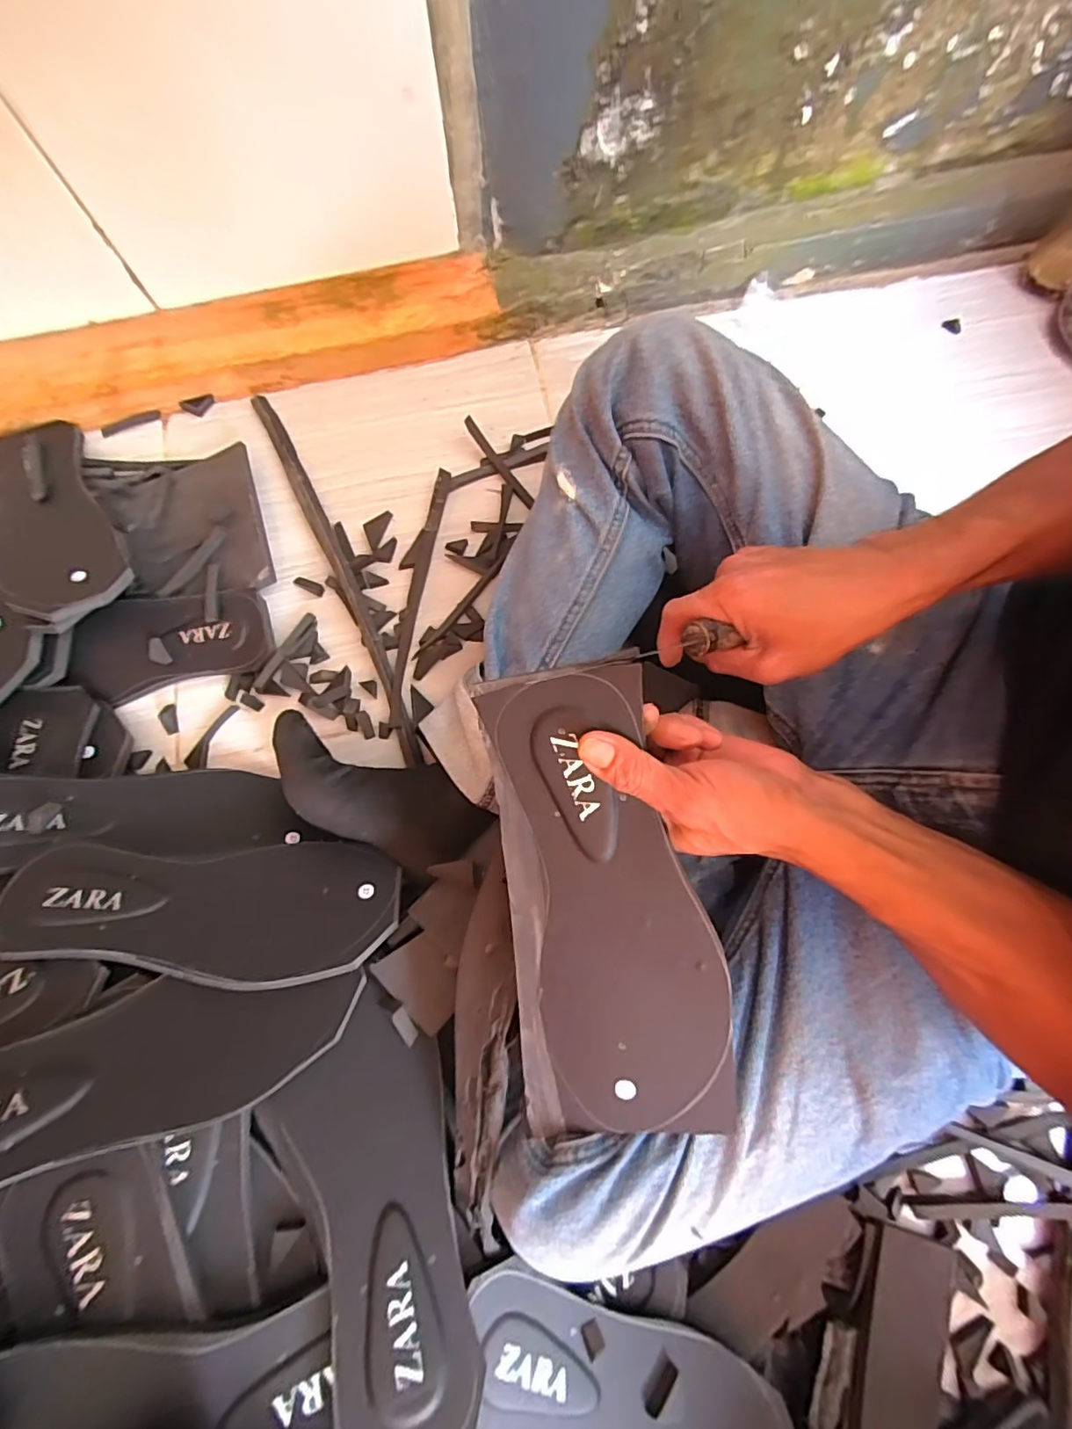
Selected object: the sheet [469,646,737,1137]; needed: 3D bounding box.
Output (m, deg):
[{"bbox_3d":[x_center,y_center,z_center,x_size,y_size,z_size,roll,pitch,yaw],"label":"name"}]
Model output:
[{"bbox_3d":[0.038,0.100,0.287,0.107,0.006,0.252,-6,96,12],"label":"sheet"}]

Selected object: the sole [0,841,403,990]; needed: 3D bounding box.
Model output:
[{"bbox_3d":[-0.224,0.135,0.378,0.245,0.012,0.098,2,45,-11],"label":"sole"}]

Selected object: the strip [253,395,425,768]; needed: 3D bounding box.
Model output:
[{"bbox_3d":[-0.193,-0.144,0.527,0.023,0.015,0.425,-25,77,-5],"label":"strip"}]

